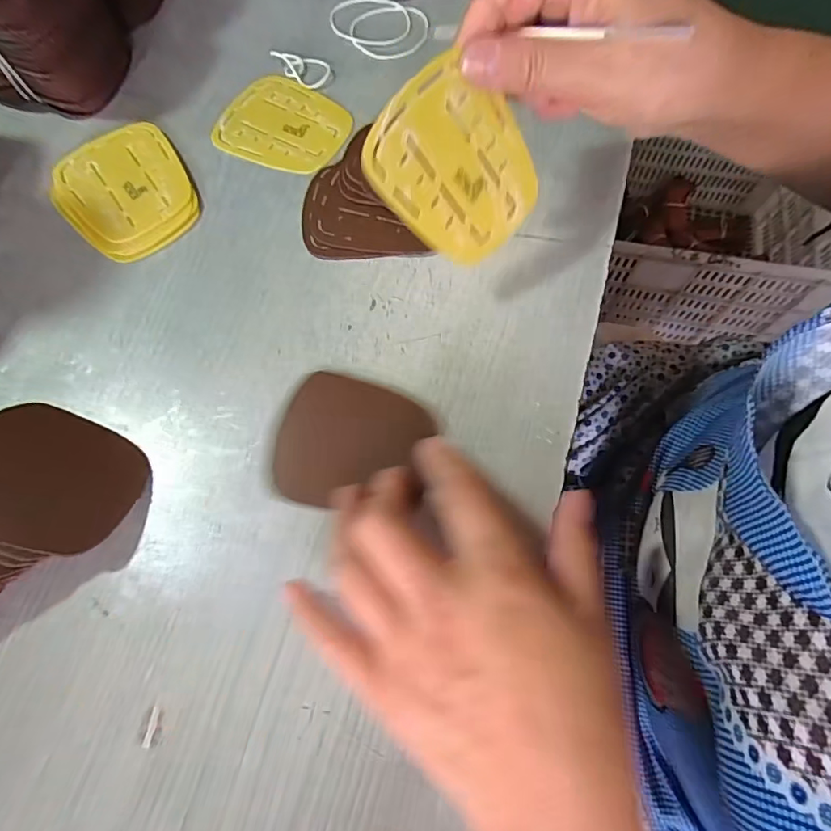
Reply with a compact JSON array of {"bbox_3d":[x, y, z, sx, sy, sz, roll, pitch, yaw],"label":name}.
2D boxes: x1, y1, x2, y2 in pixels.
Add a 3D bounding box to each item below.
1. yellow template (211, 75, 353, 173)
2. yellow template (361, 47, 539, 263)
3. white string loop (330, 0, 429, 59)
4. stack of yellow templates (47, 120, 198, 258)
[{"bbox_3d":[-0.088,-0.199,0.348,0.086,0.004,0.072,21,72,8],"label":"yellow template"},{"bbox_3d":[0.021,-0.119,0.248,0.070,0.084,0.004,-49,31,6],"label":"yellow template"},{"bbox_3d":[-0.028,-0.287,0.375,0.075,0.004,0.055,15,71,6],"label":"white string loop"},{"bbox_3d":[-0.183,-0.142,0.324,0.077,0.006,0.095,-34,73,-10],"label":"stack of yellow templates"}]

